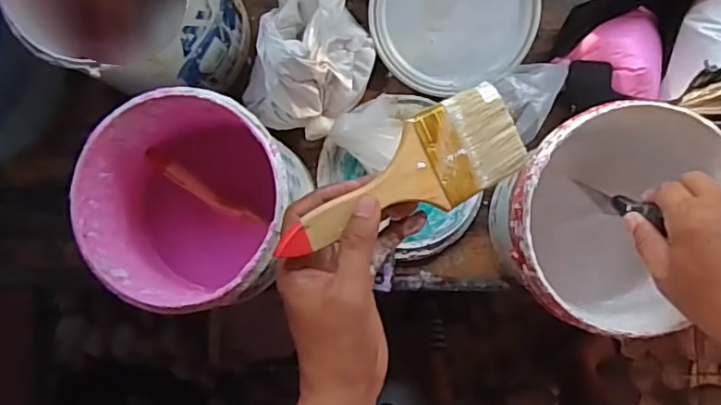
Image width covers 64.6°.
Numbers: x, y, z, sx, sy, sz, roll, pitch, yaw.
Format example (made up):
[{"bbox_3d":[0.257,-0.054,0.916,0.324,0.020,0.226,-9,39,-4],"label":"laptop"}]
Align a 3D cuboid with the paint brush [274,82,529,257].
[{"bbox_3d":[0.029,-0.015,0.376,0.182,0.008,0.065,-29,98,-16],"label":"paint brush"}]

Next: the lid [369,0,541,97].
[{"bbox_3d":[0.100,-0.211,0.617,0.171,0.012,0.171,1,100,6],"label":"lid"}]

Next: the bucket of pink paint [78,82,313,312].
[{"bbox_3d":[-0.143,0.003,0.563,0.168,0.209,0.178,0,87,5],"label":"bucket of pink paint"}]

